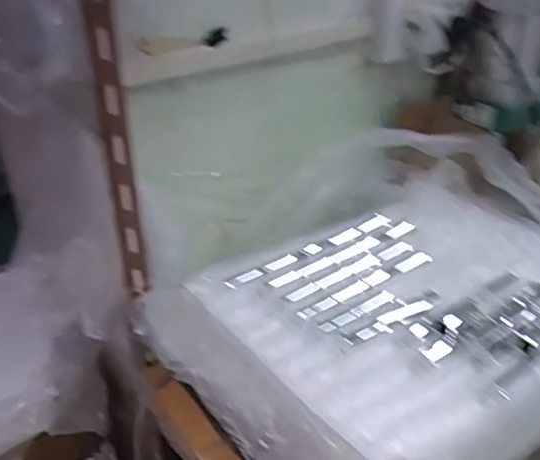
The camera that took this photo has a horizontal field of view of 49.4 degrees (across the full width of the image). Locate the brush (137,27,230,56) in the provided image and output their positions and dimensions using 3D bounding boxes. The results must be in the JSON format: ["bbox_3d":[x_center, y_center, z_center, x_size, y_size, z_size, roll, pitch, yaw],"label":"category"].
[{"bbox_3d":[-0.086,-0.193,0.608,0.005,0.021,0.134,17,33,29],"label":"brush"}]

